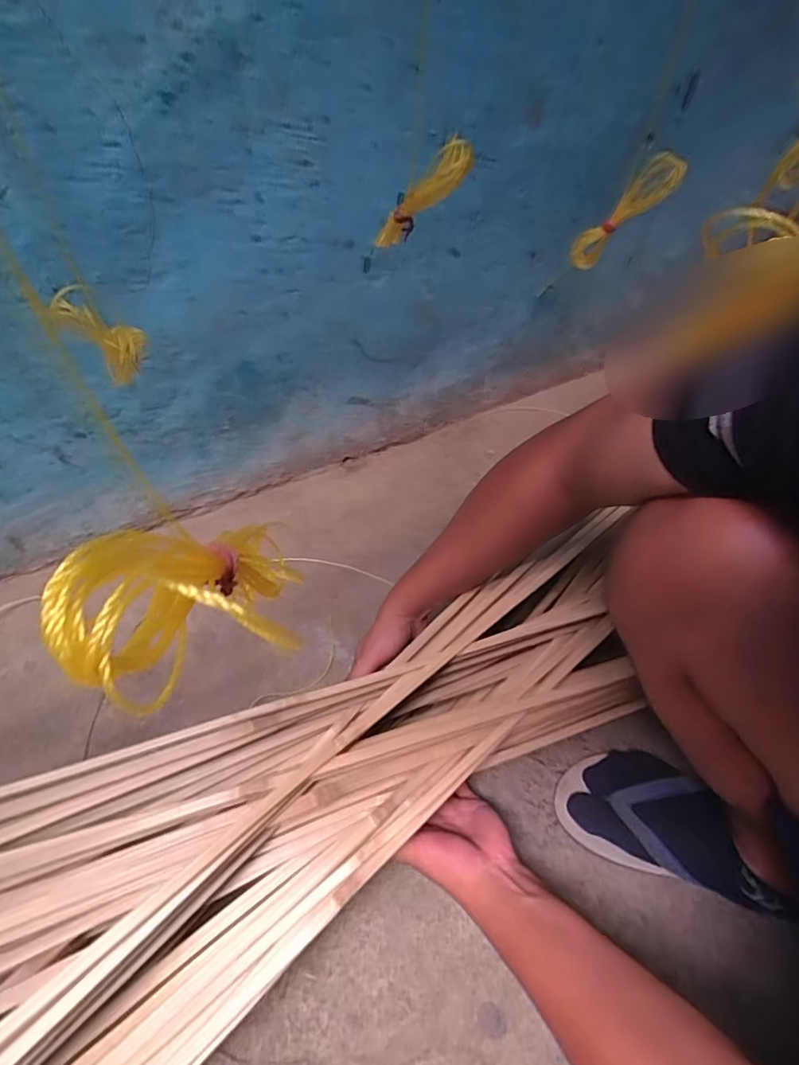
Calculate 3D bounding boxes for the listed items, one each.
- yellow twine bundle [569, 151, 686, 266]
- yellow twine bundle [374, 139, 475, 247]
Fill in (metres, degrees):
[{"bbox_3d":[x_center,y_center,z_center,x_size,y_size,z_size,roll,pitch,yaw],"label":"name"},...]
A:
[{"bbox_3d":[0.167,-0.237,0.385,0.024,0.092,0.016,36,51,-16],"label":"yellow twine bundle"},{"bbox_3d":[0.009,-0.180,0.283,0.021,0.014,0.085,-31,14,-24],"label":"yellow twine bundle"}]

